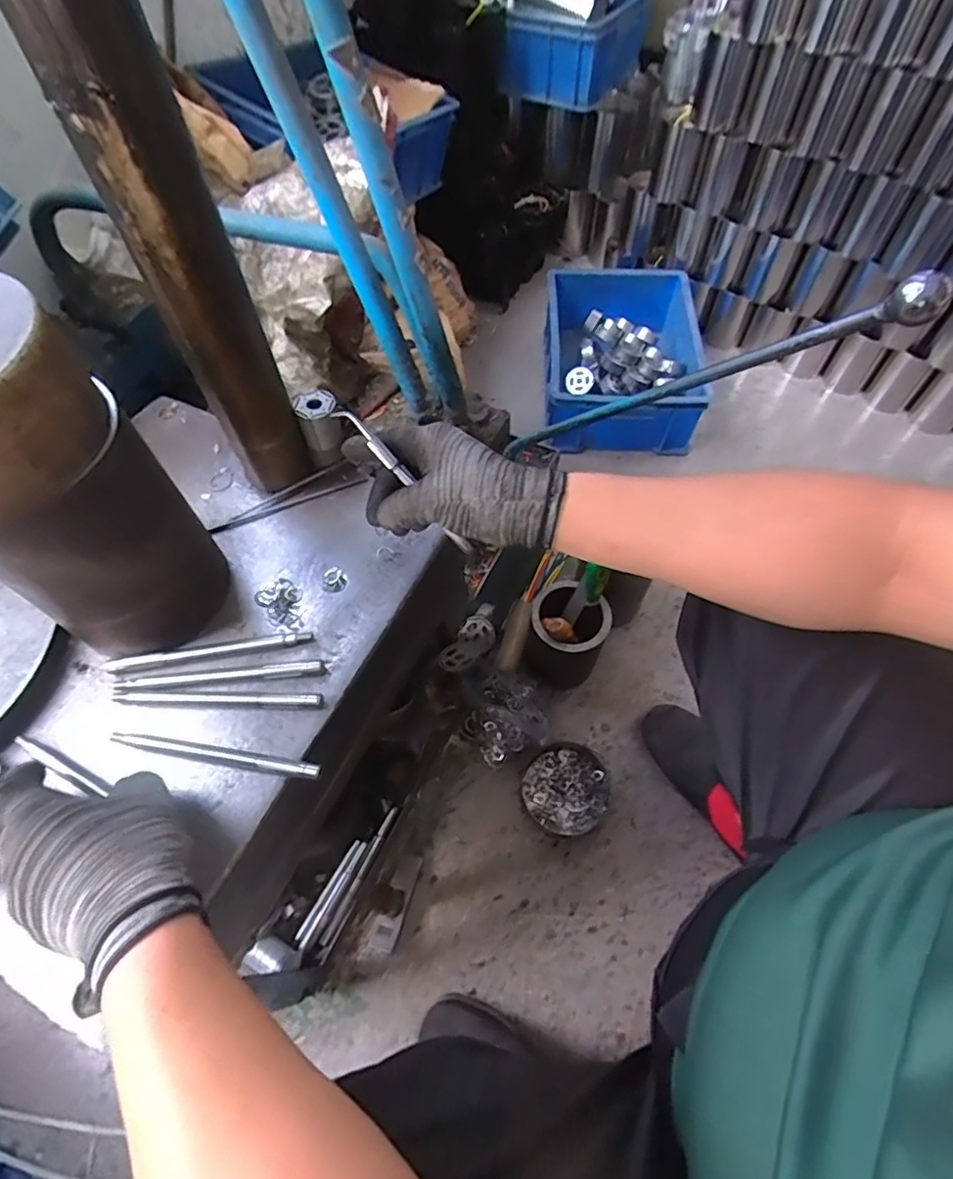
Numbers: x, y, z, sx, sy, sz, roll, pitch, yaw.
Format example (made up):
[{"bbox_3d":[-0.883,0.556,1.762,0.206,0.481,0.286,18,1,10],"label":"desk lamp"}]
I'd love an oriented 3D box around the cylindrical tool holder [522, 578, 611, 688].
[{"bbox_3d":[0.131,0.079,0.877,0.108,0.179,0.087,17,61,12],"label":"cylindrical tool holder"}]

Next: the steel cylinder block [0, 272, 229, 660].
[{"bbox_3d":[-0.292,-0.059,0.406,0.137,0.251,0.145,31,65,19],"label":"steel cylinder block"}]

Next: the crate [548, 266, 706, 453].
[{"bbox_3d":[0.305,-0.480,1.218,0.319,0.133,0.419,3,59,4],"label":"crate"}]

